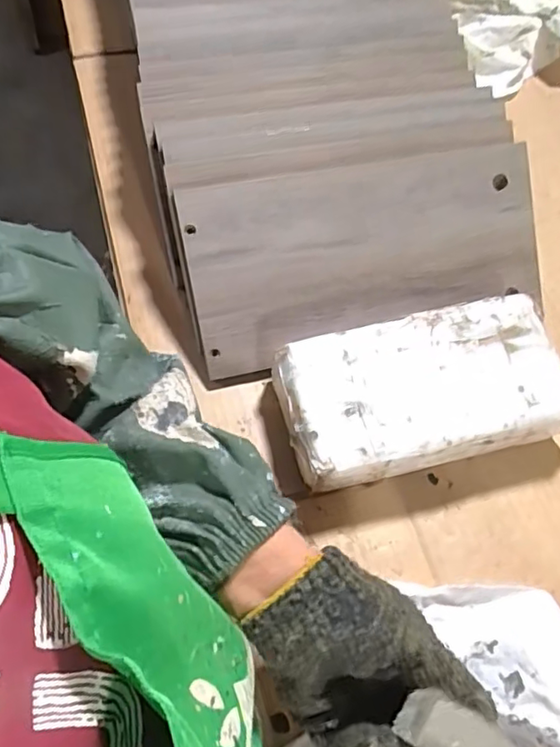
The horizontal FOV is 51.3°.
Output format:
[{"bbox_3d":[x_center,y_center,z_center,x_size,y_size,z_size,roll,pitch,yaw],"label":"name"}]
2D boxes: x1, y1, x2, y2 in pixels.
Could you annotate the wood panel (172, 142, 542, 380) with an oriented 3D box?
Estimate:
[{"bbox_3d":[0.074,-0.096,0.474,0.292,0.010,0.139,-12,100,-11],"label":"wood panel"}]

